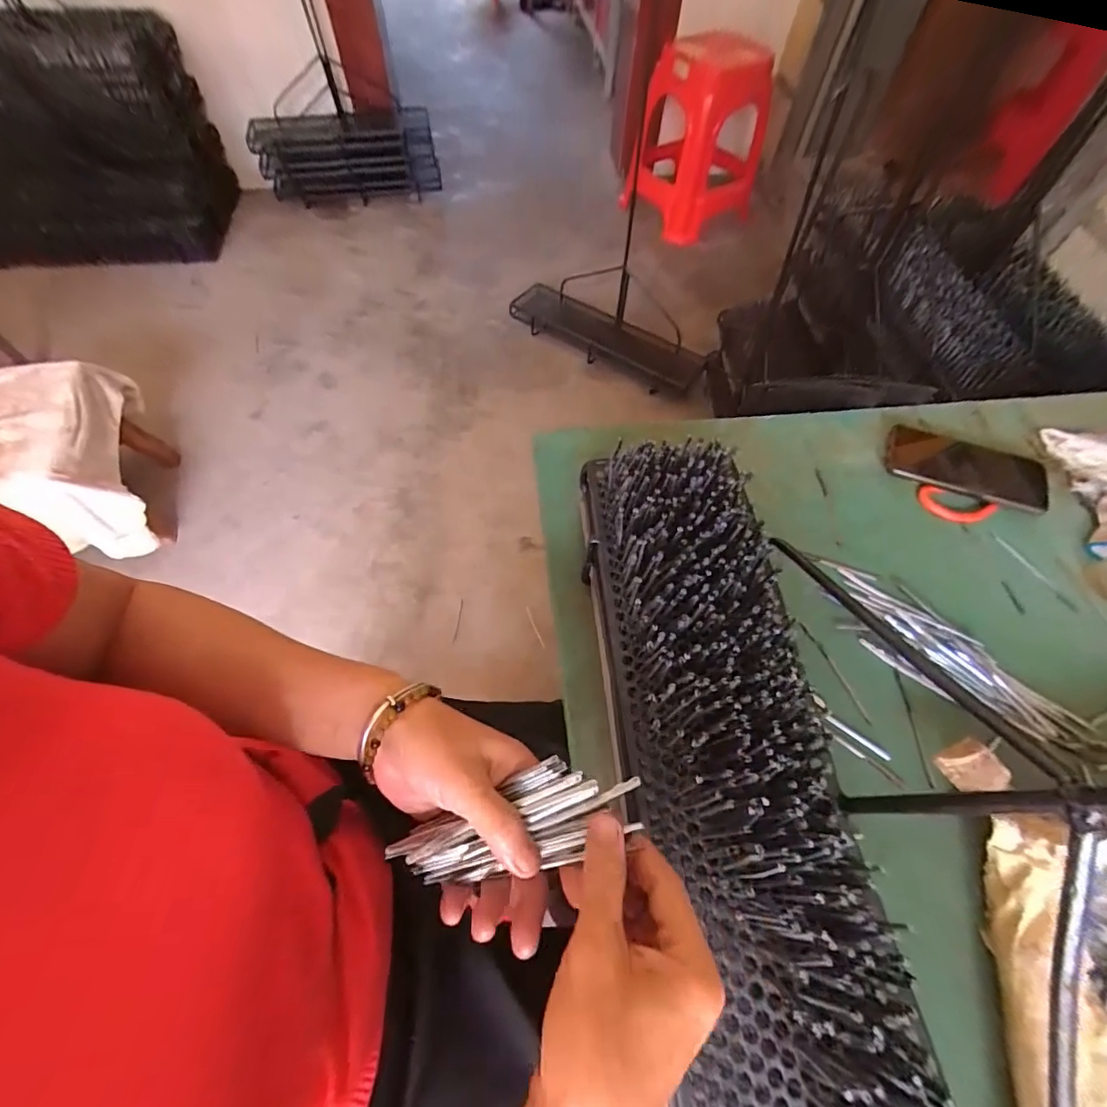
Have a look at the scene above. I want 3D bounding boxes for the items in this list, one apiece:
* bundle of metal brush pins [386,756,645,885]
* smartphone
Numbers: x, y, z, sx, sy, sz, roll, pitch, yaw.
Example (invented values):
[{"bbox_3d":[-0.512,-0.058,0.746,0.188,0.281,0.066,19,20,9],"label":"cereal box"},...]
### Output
[{"bbox_3d":[-0.023,0.148,0.271,0.137,0.017,0.048,-17,62,1],"label":"bundle of metal brush pins"},{"bbox_3d":[0.460,-0.095,0.551,0.165,0.011,0.066,18,77,7],"label":"smartphone"}]

